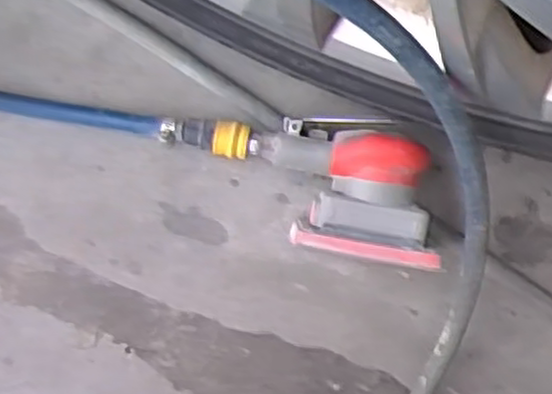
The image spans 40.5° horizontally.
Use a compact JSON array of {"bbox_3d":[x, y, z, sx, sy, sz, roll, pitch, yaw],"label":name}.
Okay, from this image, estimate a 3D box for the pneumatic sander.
[{"bbox_3d":[0.043,-0.005,0.516,0.112,0.081,0.095,1,91,-10],"label":"pneumatic sander"}]

